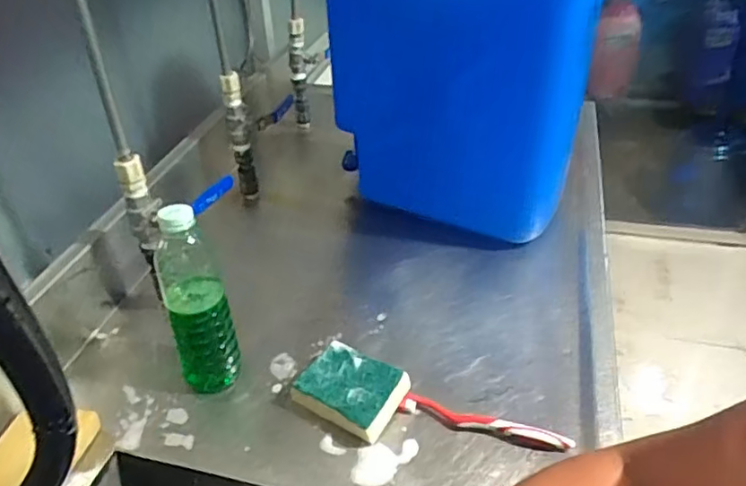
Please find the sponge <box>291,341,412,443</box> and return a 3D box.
[{"bbox_3d":[-0.021,0.151,0.606,0.106,0.039,0.075,17,41,22],"label":"sponge"}]

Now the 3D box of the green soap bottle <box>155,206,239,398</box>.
[{"bbox_3d":[-0.179,0.062,0.593,0.067,0.198,0.064,-15,40,-18],"label":"green soap bottle"}]

